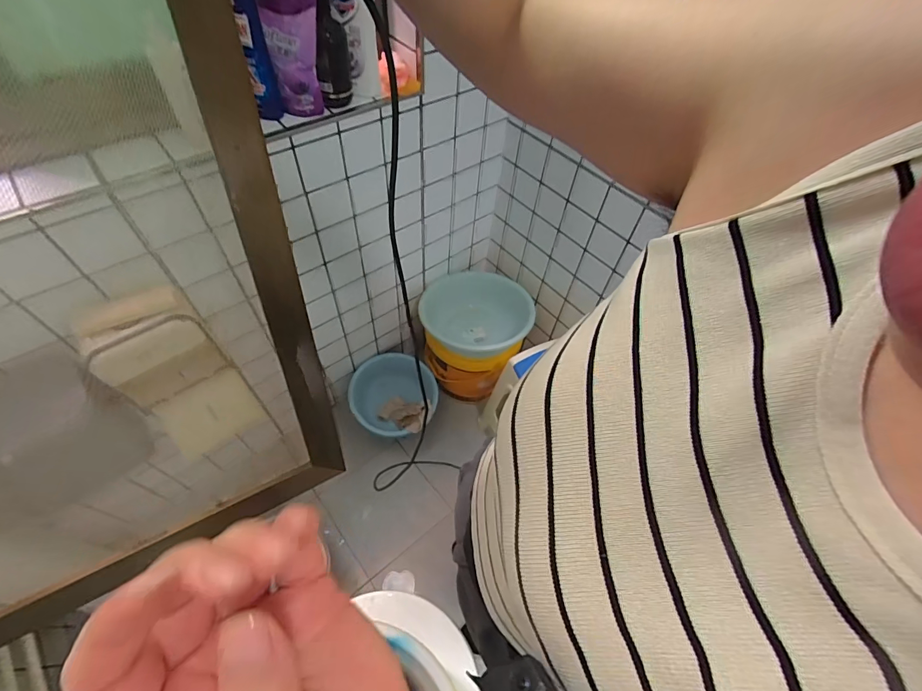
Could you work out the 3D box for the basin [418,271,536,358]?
[{"bbox_3d":[0.044,-0.097,1.343,0.345,0.138,0.335,2,55,-3],"label":"basin"}]

